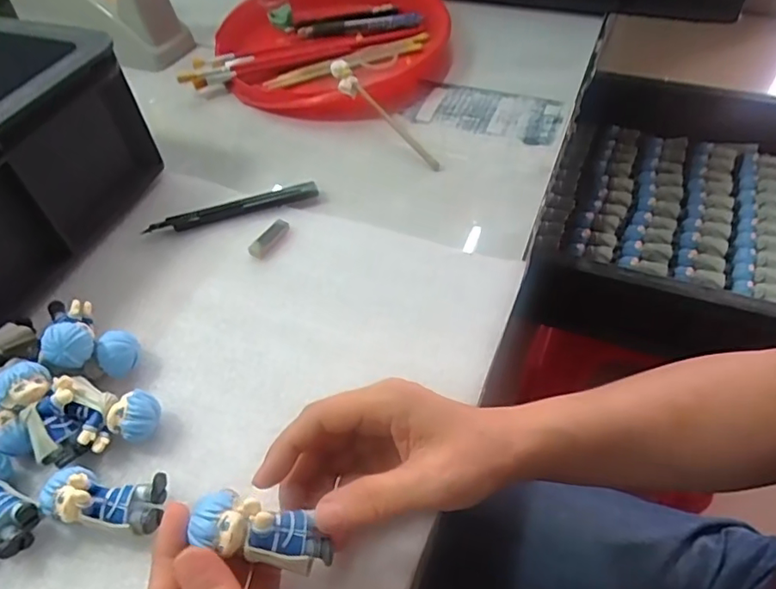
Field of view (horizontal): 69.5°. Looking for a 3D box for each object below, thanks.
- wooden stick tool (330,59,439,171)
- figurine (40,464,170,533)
[{"bbox_3d":[-0.002,-0.158,0.496,0.014,0.024,0.138,-37,77,-25],"label":"wooden stick tool"},{"bbox_3d":[-0.146,0.107,0.292,0.060,0.033,0.027,5,49,8],"label":"figurine"}]

